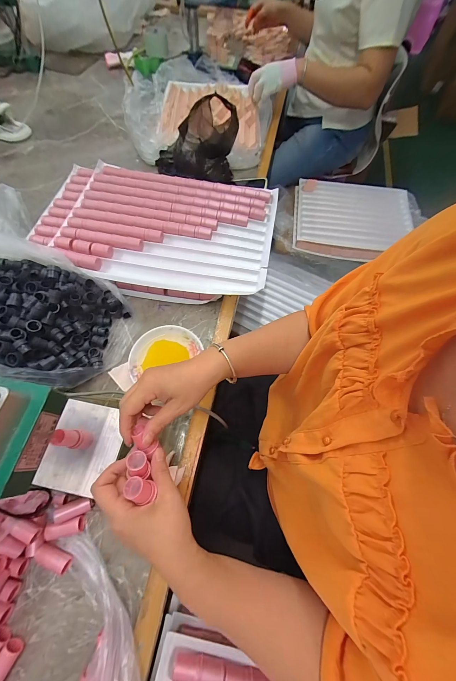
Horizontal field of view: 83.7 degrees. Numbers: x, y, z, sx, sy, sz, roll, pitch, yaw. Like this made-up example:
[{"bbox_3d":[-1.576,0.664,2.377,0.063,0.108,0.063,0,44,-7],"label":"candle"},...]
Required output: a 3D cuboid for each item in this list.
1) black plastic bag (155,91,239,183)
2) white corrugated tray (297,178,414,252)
[{"bbox_3d":[-0.081,-0.480,0.613,0.196,0.160,0.104,5,65,-1],"label":"black plastic bag"},{"bbox_3d":[0.455,-0.455,0.915,0.399,0.020,0.313,9,65,1],"label":"white corrugated tray"}]

